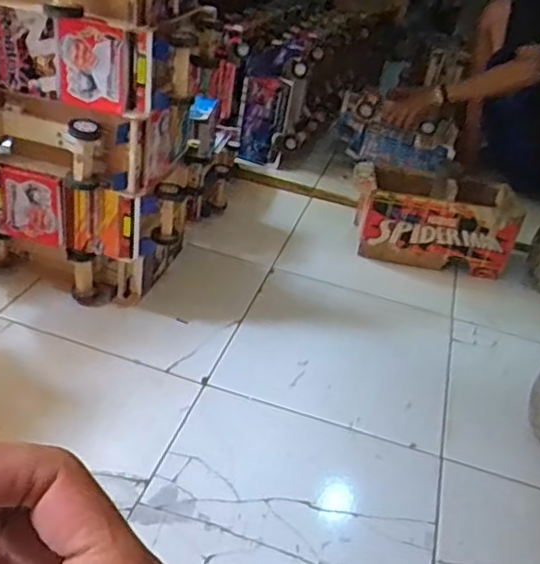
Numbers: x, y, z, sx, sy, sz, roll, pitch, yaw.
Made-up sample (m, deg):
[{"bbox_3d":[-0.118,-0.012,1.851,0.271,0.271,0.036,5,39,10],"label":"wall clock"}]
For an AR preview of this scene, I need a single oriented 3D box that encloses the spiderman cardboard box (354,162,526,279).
[{"bbox_3d":[0.359,-0.160,1.414,0.353,0.161,0.195,12,34,0],"label":"spiderman cardboard box"}]

